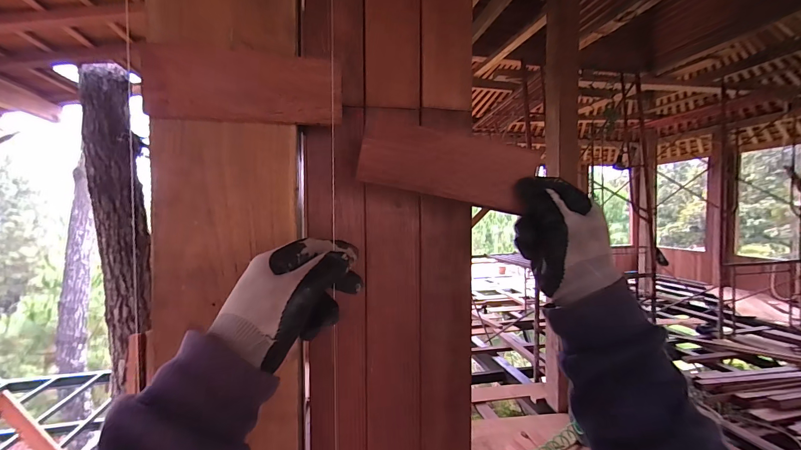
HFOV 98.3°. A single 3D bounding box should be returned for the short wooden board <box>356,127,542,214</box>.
[{"bbox_3d":[0.049,-0.058,0.350,0.175,0.068,0.009,6,2,-2],"label":"short wooden board"}]

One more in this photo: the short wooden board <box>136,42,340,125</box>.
[{"bbox_3d":[-0.147,-0.134,0.334,0.175,0.063,0.016,-1,2,-11],"label":"short wooden board"}]

